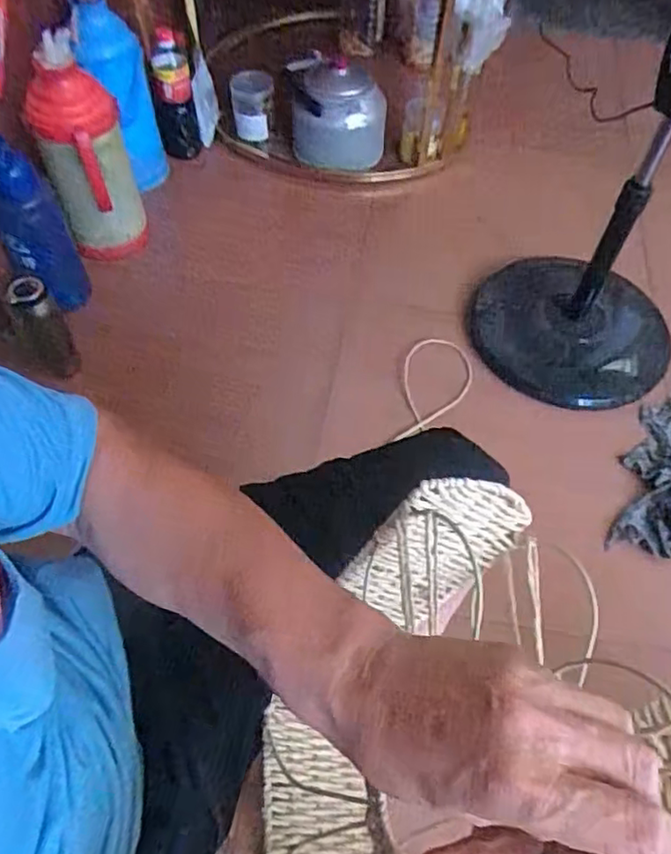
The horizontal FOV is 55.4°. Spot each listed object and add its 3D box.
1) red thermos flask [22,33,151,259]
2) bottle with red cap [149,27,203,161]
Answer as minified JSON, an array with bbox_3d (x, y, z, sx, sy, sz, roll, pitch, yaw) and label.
[{"bbox_3d":[-0.446,-0.473,1.157,0.131,0.398,0.124,7,56,3],"label":"red thermos flask"},{"bbox_3d":[-0.344,-0.699,1.360,0.084,0.263,0.071,-14,58,-11],"label":"bottle with red cap"}]

